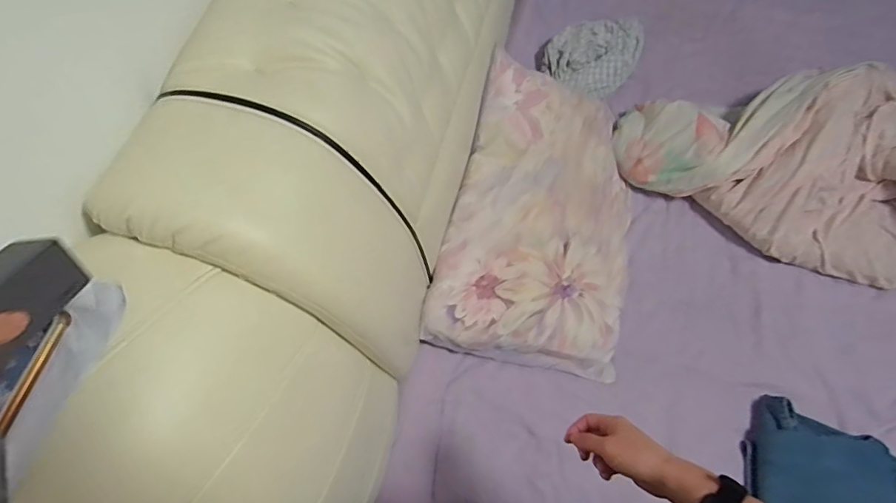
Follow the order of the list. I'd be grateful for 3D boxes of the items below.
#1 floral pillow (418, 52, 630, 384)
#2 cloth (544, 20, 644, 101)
[{"bbox_3d":[0.213,-0.077,1.066,0.418,0.110,0.673,20,72,-14],"label":"floral pillow"},{"bbox_3d":[0.394,-0.518,1.257,0.297,0.084,0.188,-28,69,-10],"label":"cloth"}]

